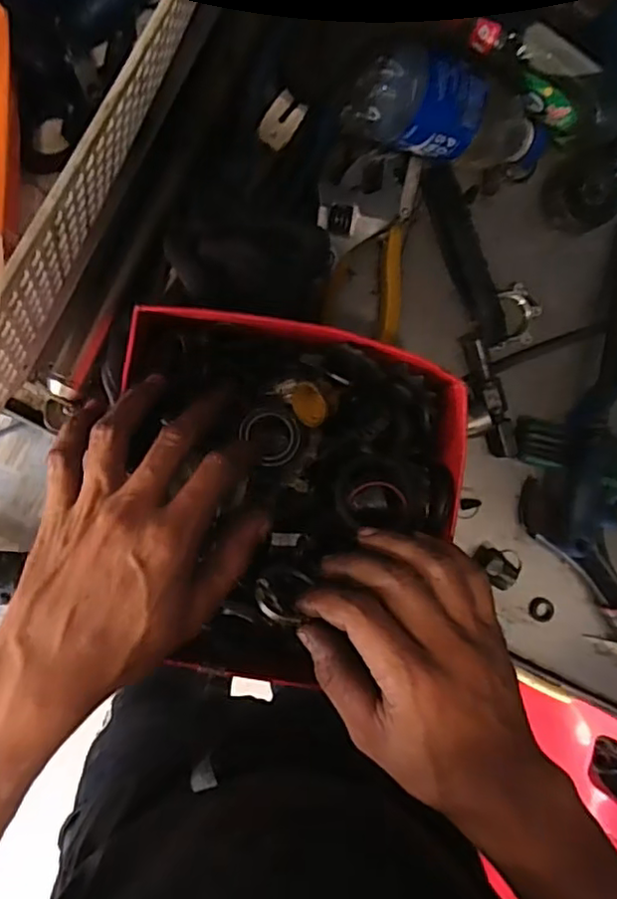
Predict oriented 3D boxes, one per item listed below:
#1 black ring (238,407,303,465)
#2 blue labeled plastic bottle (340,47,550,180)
[{"bbox_3d":[-0.022,-0.009,0.374,0.032,0.004,0.036,-37,95,-7],"label":"black ring"},{"bbox_3d":[0.108,-0.238,0.449,0.175,0.061,0.054,-6,91,-38],"label":"blue labeled plastic bottle"}]

